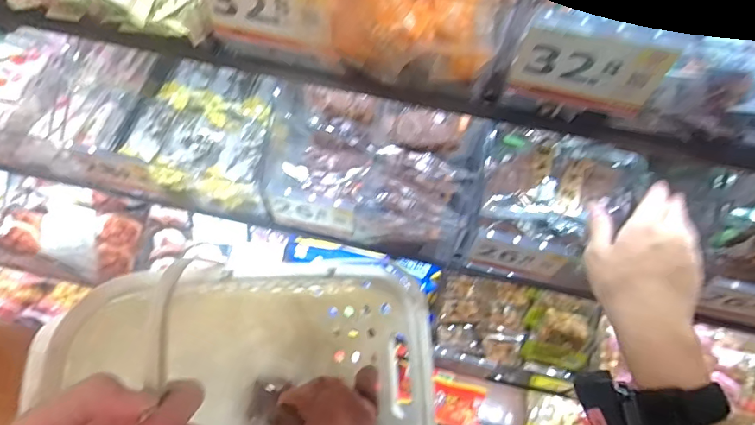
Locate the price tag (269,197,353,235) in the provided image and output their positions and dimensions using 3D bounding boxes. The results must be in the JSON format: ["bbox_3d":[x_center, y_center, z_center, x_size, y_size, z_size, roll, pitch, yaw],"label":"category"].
[{"bbox_3d":[-0.069,0.005,0.516,0.089,0.038,0.010,10,60,5],"label":"price tag"}]

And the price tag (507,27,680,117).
[{"bbox_3d":[0.139,-0.092,0.322,0.094,0.059,0.007,11,60,6],"label":"price tag"}]

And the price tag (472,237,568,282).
[{"bbox_3d":[0.145,0.051,0.508,0.089,0.042,0.007,12,44,4],"label":"price tag"}]

